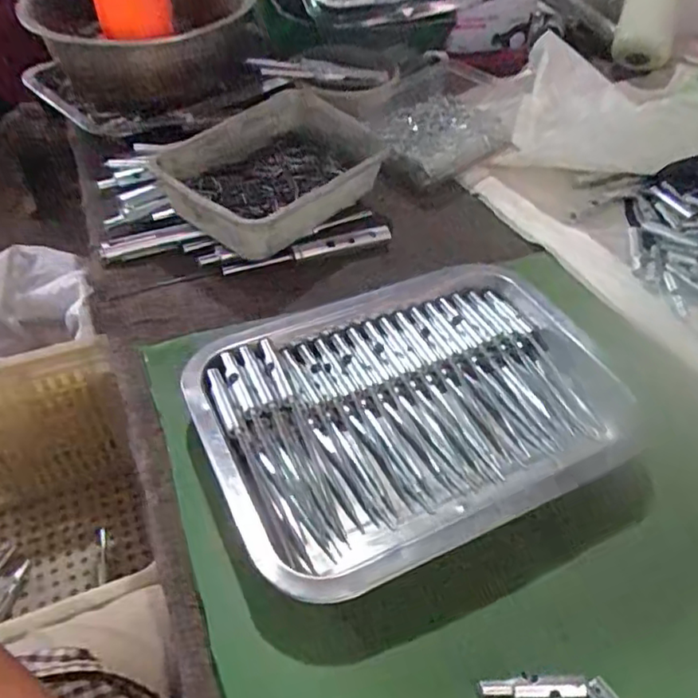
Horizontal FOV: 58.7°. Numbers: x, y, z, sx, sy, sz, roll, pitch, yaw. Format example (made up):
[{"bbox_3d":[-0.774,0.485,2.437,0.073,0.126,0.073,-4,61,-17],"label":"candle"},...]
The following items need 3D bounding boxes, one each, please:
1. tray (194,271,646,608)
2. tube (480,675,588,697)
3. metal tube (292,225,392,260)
[{"bbox_3d":[0.047,0.033,0.394,0.272,0.040,0.193,-20,53,-19],"label":"tray"},{"bbox_3d":[0.088,0.162,0.297,0.050,0.007,0.009,0,49,-3],"label":"tube"},{"bbox_3d":[-0.006,-0.090,0.522,0.087,0.015,0.014,-17,52,-17],"label":"metal tube"}]

